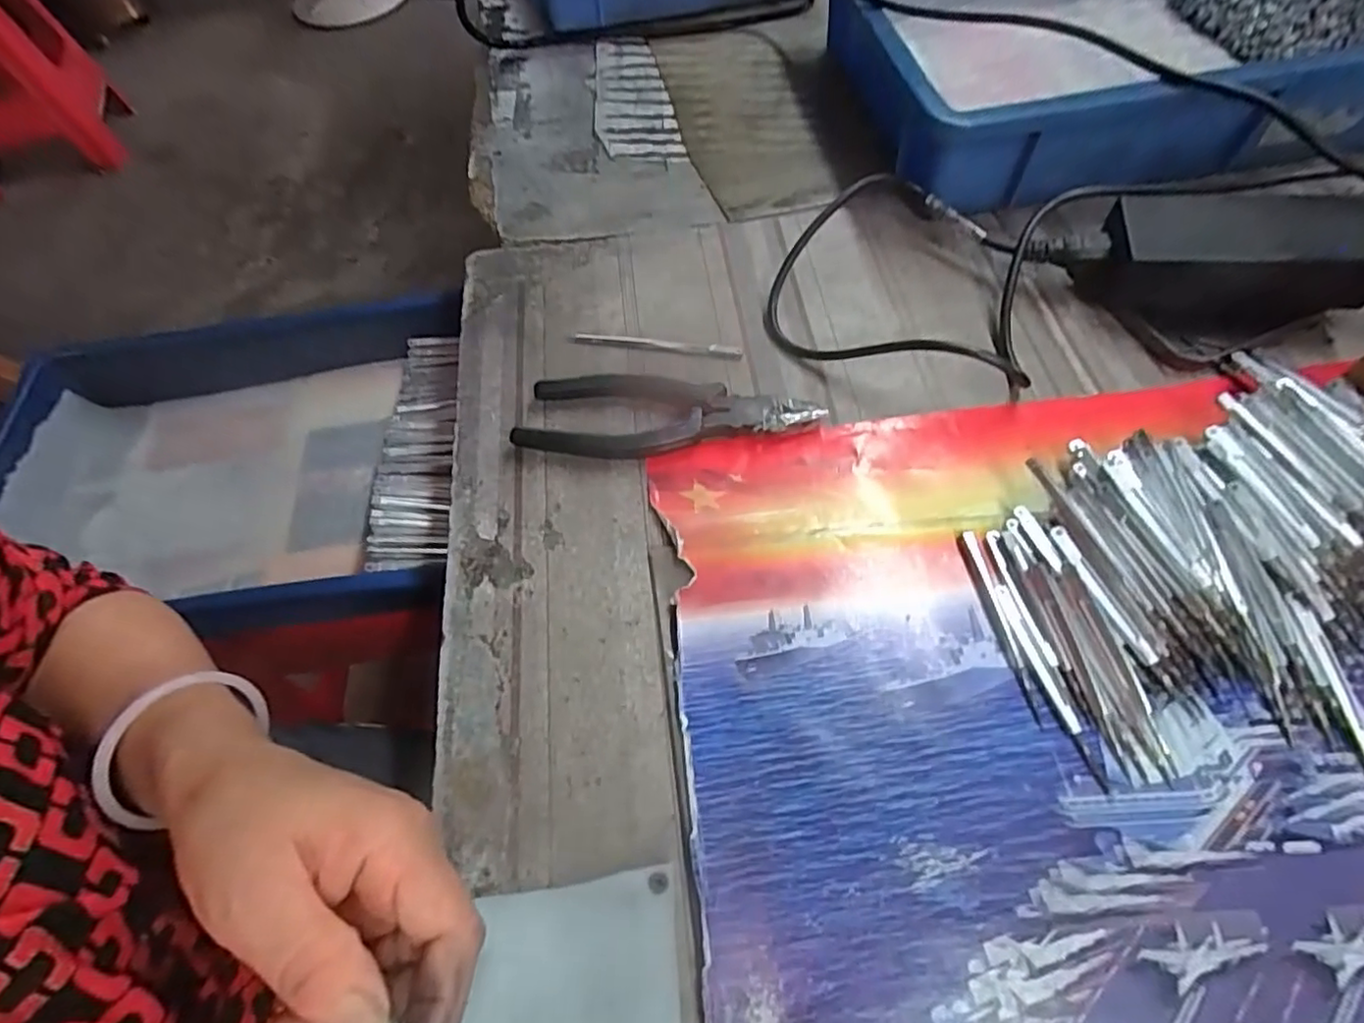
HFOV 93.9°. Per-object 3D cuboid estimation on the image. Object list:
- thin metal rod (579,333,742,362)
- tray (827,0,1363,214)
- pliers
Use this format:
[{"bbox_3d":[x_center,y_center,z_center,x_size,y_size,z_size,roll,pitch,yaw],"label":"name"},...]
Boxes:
[{"bbox_3d":[-0.015,-0.103,0.396,0.103,0.007,0.007,5,61,7],"label":"thin metal rod"},{"bbox_3d":[0.344,-0.364,0.482,0.446,0.093,0.297,-9,60,-2],"label":"tray"},{"bbox_3d":[-0.008,-0.052,0.358,0.162,0.015,0.050,5,61,6],"label":"pliers"}]

